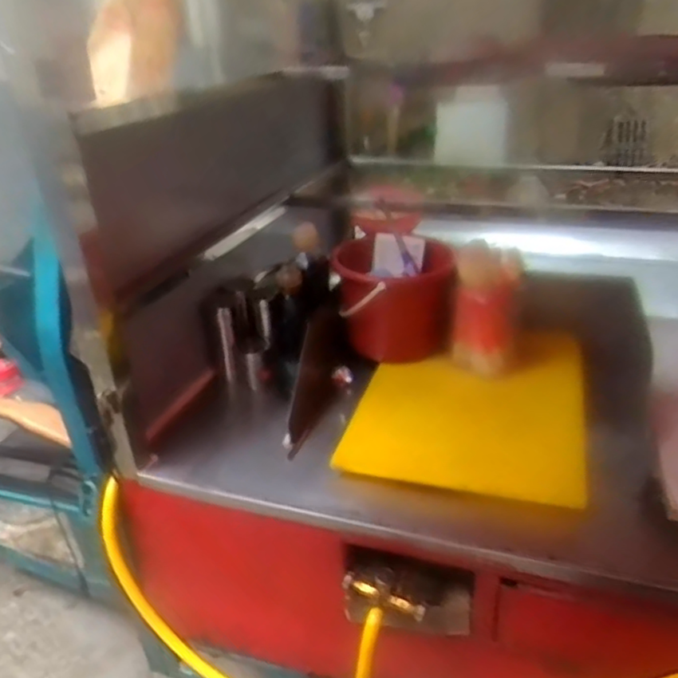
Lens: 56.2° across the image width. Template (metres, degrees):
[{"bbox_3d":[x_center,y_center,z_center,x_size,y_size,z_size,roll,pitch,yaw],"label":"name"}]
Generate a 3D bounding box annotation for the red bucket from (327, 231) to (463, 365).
[{"bbox_3d":[0.105,-0.089,1.168,0.205,0.173,0.252,0,28,6],"label":"red bucket"}]

